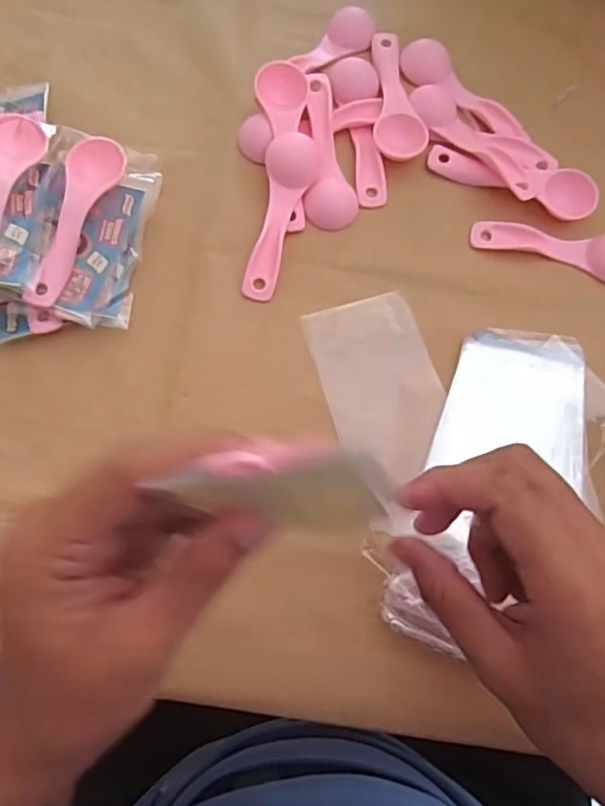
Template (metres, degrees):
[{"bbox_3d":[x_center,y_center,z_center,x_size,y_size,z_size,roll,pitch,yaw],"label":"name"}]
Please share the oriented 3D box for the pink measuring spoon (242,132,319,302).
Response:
[{"bbox_3d":[-0.013,-0.121,0.381,0.032,0.019,0.113,9,73,0],"label":"pink measuring spoon"}]

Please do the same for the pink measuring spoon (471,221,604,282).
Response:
[{"bbox_3d":[0.167,-0.104,0.384,0.109,0.012,0.030,14,73,2],"label":"pink measuring spoon"}]

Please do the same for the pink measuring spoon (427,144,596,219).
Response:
[{"bbox_3d":[0.138,-0.146,0.393,0.110,0.015,0.034,13,73,2],"label":"pink measuring spoon"}]

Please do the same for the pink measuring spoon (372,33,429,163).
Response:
[{"bbox_3d":[0.066,-0.211,0.406,0.034,0.018,0.106,2,73,-2],"label":"pink measuring spoon"}]

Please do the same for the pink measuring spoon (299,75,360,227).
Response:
[{"bbox_3d":[0.017,-0.170,0.397,0.034,0.018,0.110,-2,73,-3],"label":"pink measuring spoon"}]

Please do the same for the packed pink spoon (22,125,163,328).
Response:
[{"bbox_3d":[-0.132,-0.108,0.365,0.064,0.018,0.117,13,79,-11],"label":"packed pink spoon"}]

